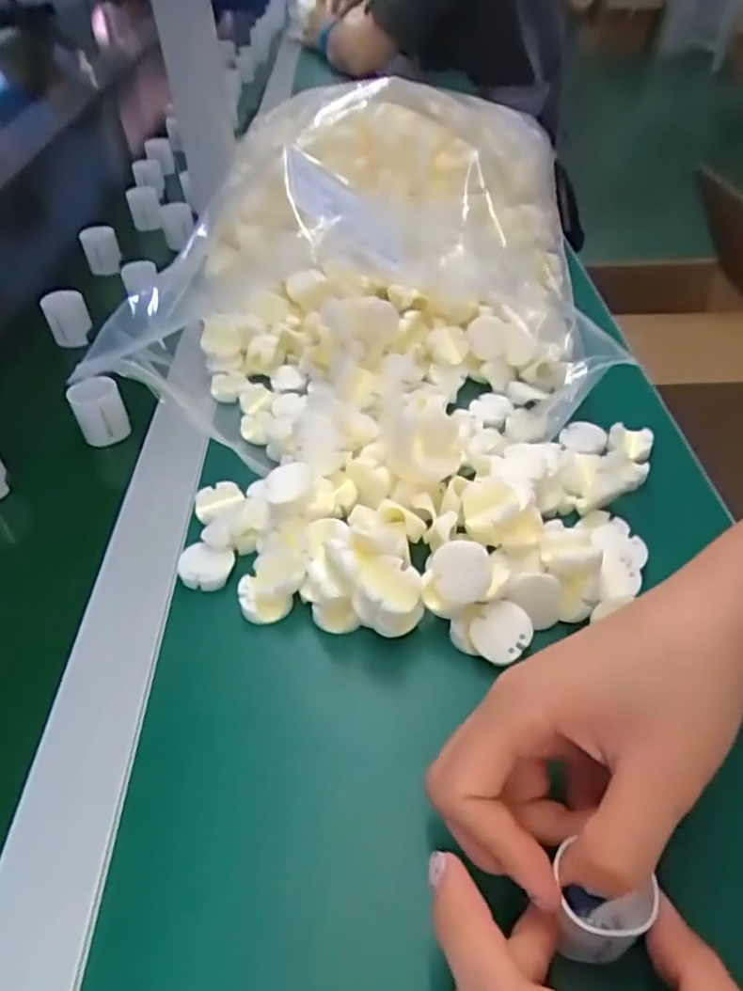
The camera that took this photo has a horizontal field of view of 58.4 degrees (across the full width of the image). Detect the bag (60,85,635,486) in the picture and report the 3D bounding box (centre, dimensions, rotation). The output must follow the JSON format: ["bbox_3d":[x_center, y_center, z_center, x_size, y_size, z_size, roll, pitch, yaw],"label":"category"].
[{"bbox_3d":[-0.001,-0.182,0.459,0.273,0.118,0.348,2,44,5],"label":"bag"}]

